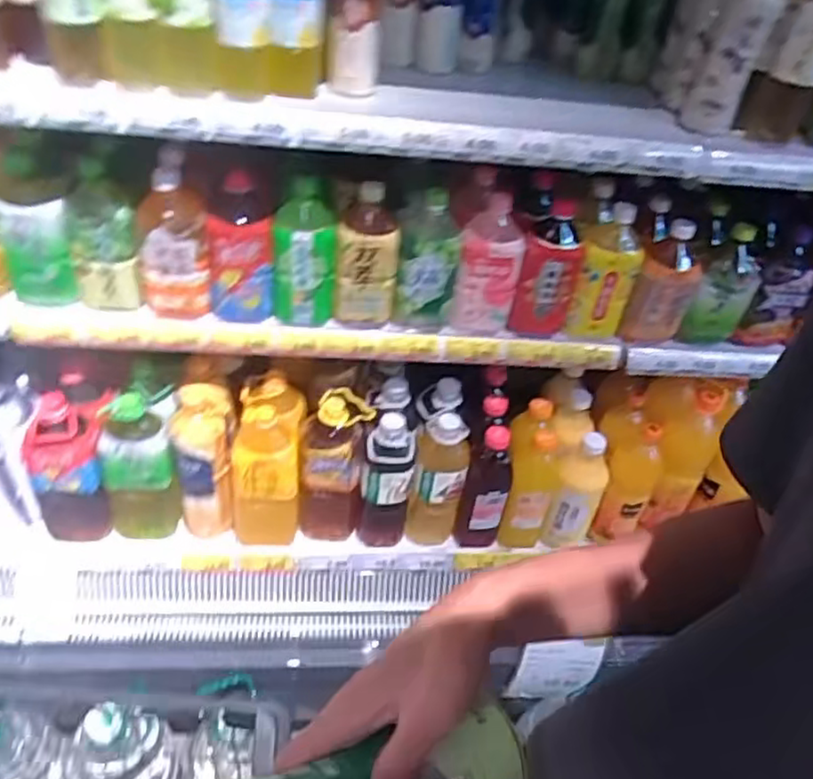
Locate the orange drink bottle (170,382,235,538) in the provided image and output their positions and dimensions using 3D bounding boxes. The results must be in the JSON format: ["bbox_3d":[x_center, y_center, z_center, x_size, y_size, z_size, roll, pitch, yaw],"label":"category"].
[{"bbox_3d":[-0.333,0.123,1.150,0.087,0.291,0.111,-1,41,-10],"label":"orange drink bottle"}]

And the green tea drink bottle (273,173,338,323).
[{"bbox_3d":[-0.145,-0.192,0.969,0.083,0.209,0.069,-3,41,-13],"label":"green tea drink bottle"}]

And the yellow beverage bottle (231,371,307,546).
[{"bbox_3d":[-0.233,0.128,1.160,0.111,0.282,0.145,5,40,-3],"label":"yellow beverage bottle"}]

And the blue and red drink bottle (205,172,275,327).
[{"bbox_3d":[-0.230,-0.200,0.964,0.087,0.207,0.102,1,40,-8],"label":"blue and red drink bottle"}]

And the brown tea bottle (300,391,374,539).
[{"bbox_3d":[-0.118,0.131,1.161,0.091,0.270,0.121,10,40,4],"label":"brown tea bottle"}]

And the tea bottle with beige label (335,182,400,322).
[{"bbox_3d":[-0.056,-0.201,0.992,0.082,0.194,0.099,4,40,-4],"label":"tea bottle with beige label"}]

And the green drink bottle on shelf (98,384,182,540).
[{"bbox_3d":[-0.439,0.122,1.132,0.114,0.282,0.109,-6,42,-16],"label":"green drink bottle on shelf"}]

